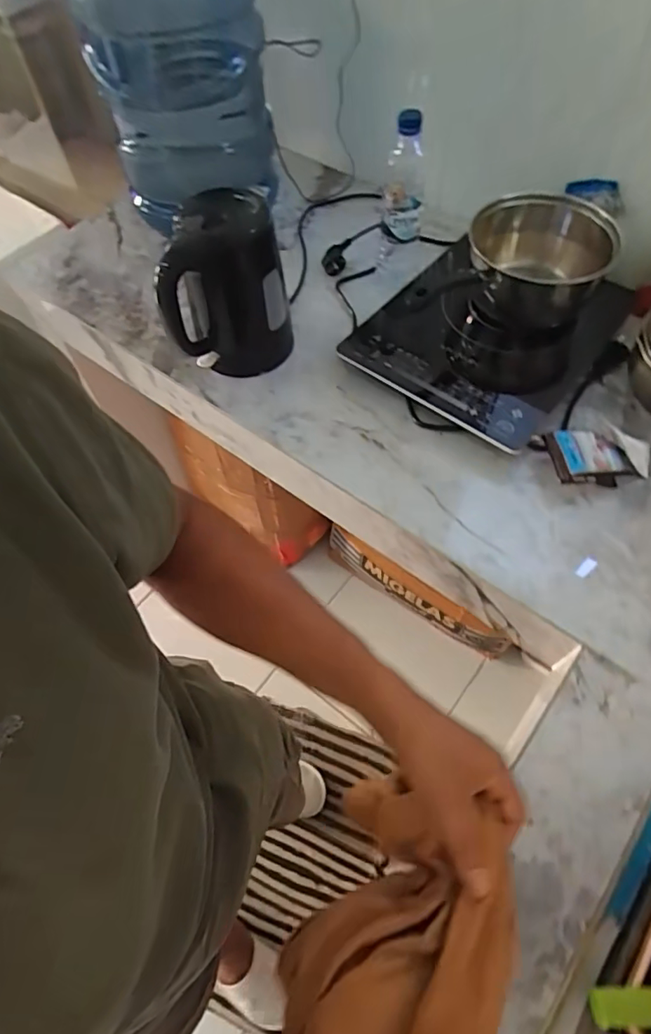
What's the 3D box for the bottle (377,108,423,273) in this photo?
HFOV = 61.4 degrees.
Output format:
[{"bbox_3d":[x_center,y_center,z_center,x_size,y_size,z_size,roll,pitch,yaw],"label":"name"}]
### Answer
[{"bbox_3d":[0.109,-0.445,0.779,0.061,0.232,0.061,3,61,3],"label":"bottle"}]

